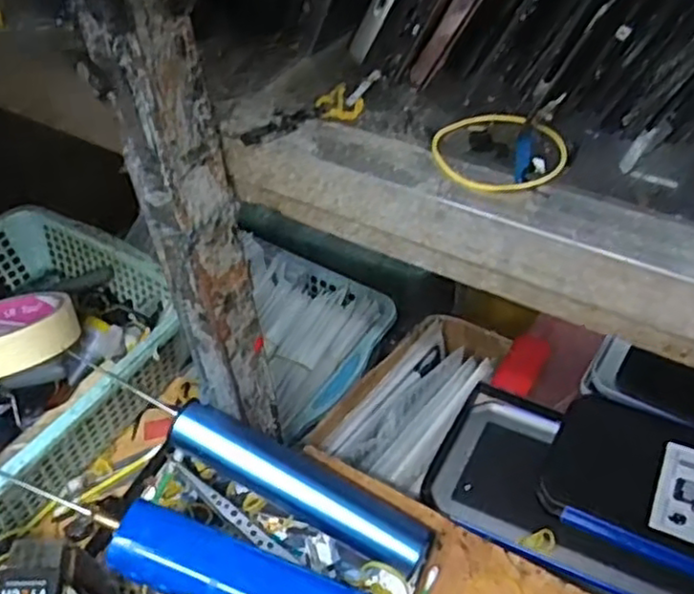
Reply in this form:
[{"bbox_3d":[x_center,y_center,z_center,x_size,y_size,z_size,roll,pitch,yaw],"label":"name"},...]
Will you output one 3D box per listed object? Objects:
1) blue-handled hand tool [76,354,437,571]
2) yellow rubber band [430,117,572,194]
[{"bbox_3d":[-0.055,0.092,0.404,0.220,0.034,0.039,28,52,7],"label":"blue-handled hand tool"},{"bbox_3d":[0.059,-0.058,0.270,0.049,0.004,0.052,-2,46,2],"label":"yellow rubber band"}]

